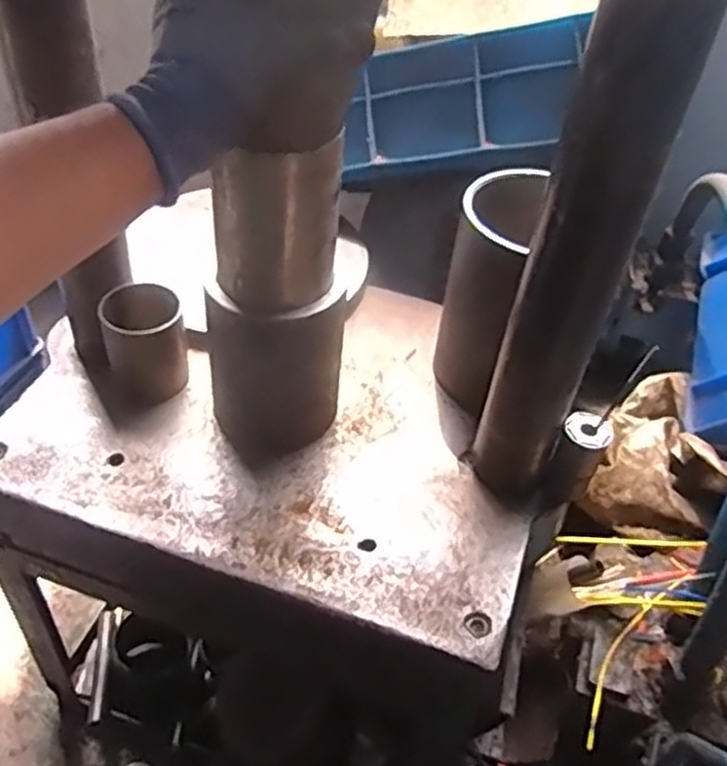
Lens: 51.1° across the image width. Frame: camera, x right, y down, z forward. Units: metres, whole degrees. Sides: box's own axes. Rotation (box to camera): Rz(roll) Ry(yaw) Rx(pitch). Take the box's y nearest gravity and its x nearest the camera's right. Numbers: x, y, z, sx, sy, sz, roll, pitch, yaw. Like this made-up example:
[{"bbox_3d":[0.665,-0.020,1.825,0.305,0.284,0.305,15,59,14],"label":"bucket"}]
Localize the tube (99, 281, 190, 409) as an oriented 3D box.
[{"bbox_3d":[-0.197,-0.032,0.693,0.070,0.096,0.069,-9,47,-15],"label":"tube"}]

